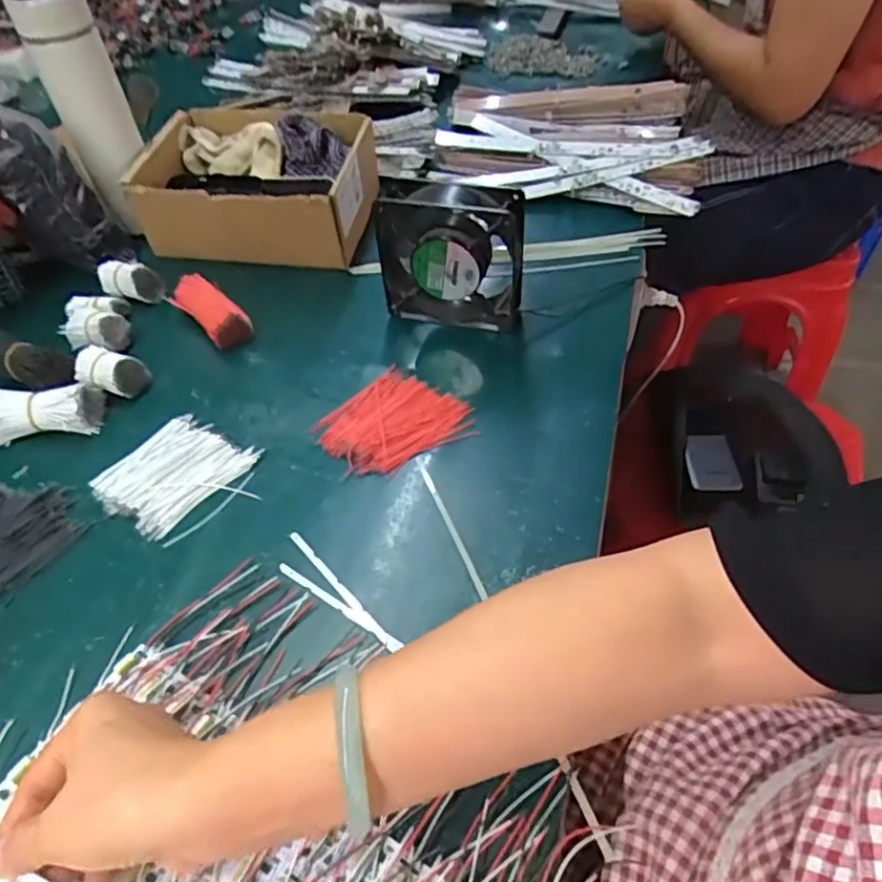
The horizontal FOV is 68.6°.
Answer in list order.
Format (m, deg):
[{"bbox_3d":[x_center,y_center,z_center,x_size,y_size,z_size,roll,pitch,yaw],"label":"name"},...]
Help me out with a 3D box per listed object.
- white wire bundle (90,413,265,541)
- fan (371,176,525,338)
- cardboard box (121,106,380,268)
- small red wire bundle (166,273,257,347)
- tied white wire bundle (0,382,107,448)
[{"bbox_3d":[-0.200,0.025,0.491,0.104,0.009,0.096,24,54,22],"label":"white wire bundle"},{"bbox_3d":[0.009,-0.161,0.559,0.123,0.118,0.039,11,50,11],"label":"fan"},{"bbox_3d":[-0.190,-0.274,0.683,0.224,0.073,0.172,6,49,7],"label":"cardboard box"},{"bbox_3d":[-0.215,-0.123,0.601,0.036,0.021,0.092,-37,57,-27],"label":"small red wire bundle"},{"bbox_3d":[-0.328,-0.024,0.522,0.099,0.035,0.044,-5,49,-2],"label":"tied white wire bundle"}]

